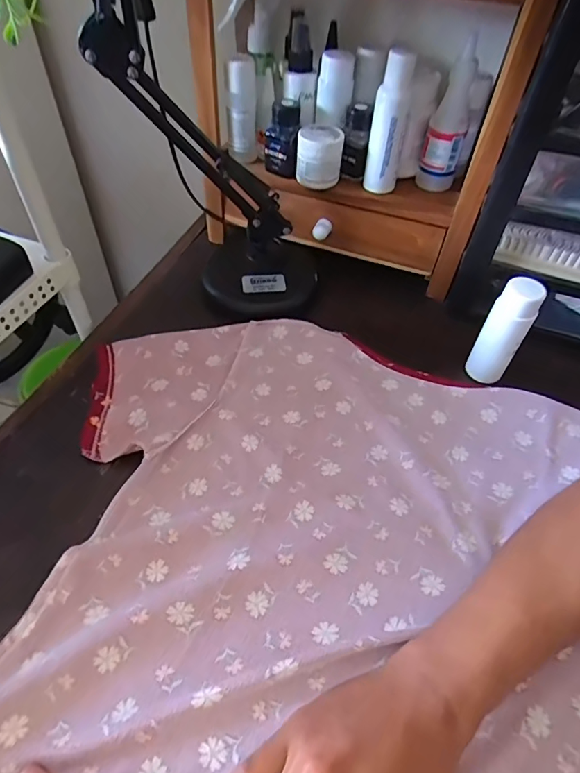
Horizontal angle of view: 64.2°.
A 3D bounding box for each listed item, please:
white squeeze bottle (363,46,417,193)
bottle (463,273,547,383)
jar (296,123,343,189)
[{"bbox_3d":[0.103,-0.268,0.475,0.036,0.129,0.030,11,50,6],"label":"white squeeze bottle"},{"bbox_3d":[0.211,-0.053,0.460,0.037,0.114,0.032,24,53,17],"label":"bottle"},{"bbox_3d":[0.032,-0.254,0.512,0.050,0.054,0.056,7,50,3],"label":"jar"}]

